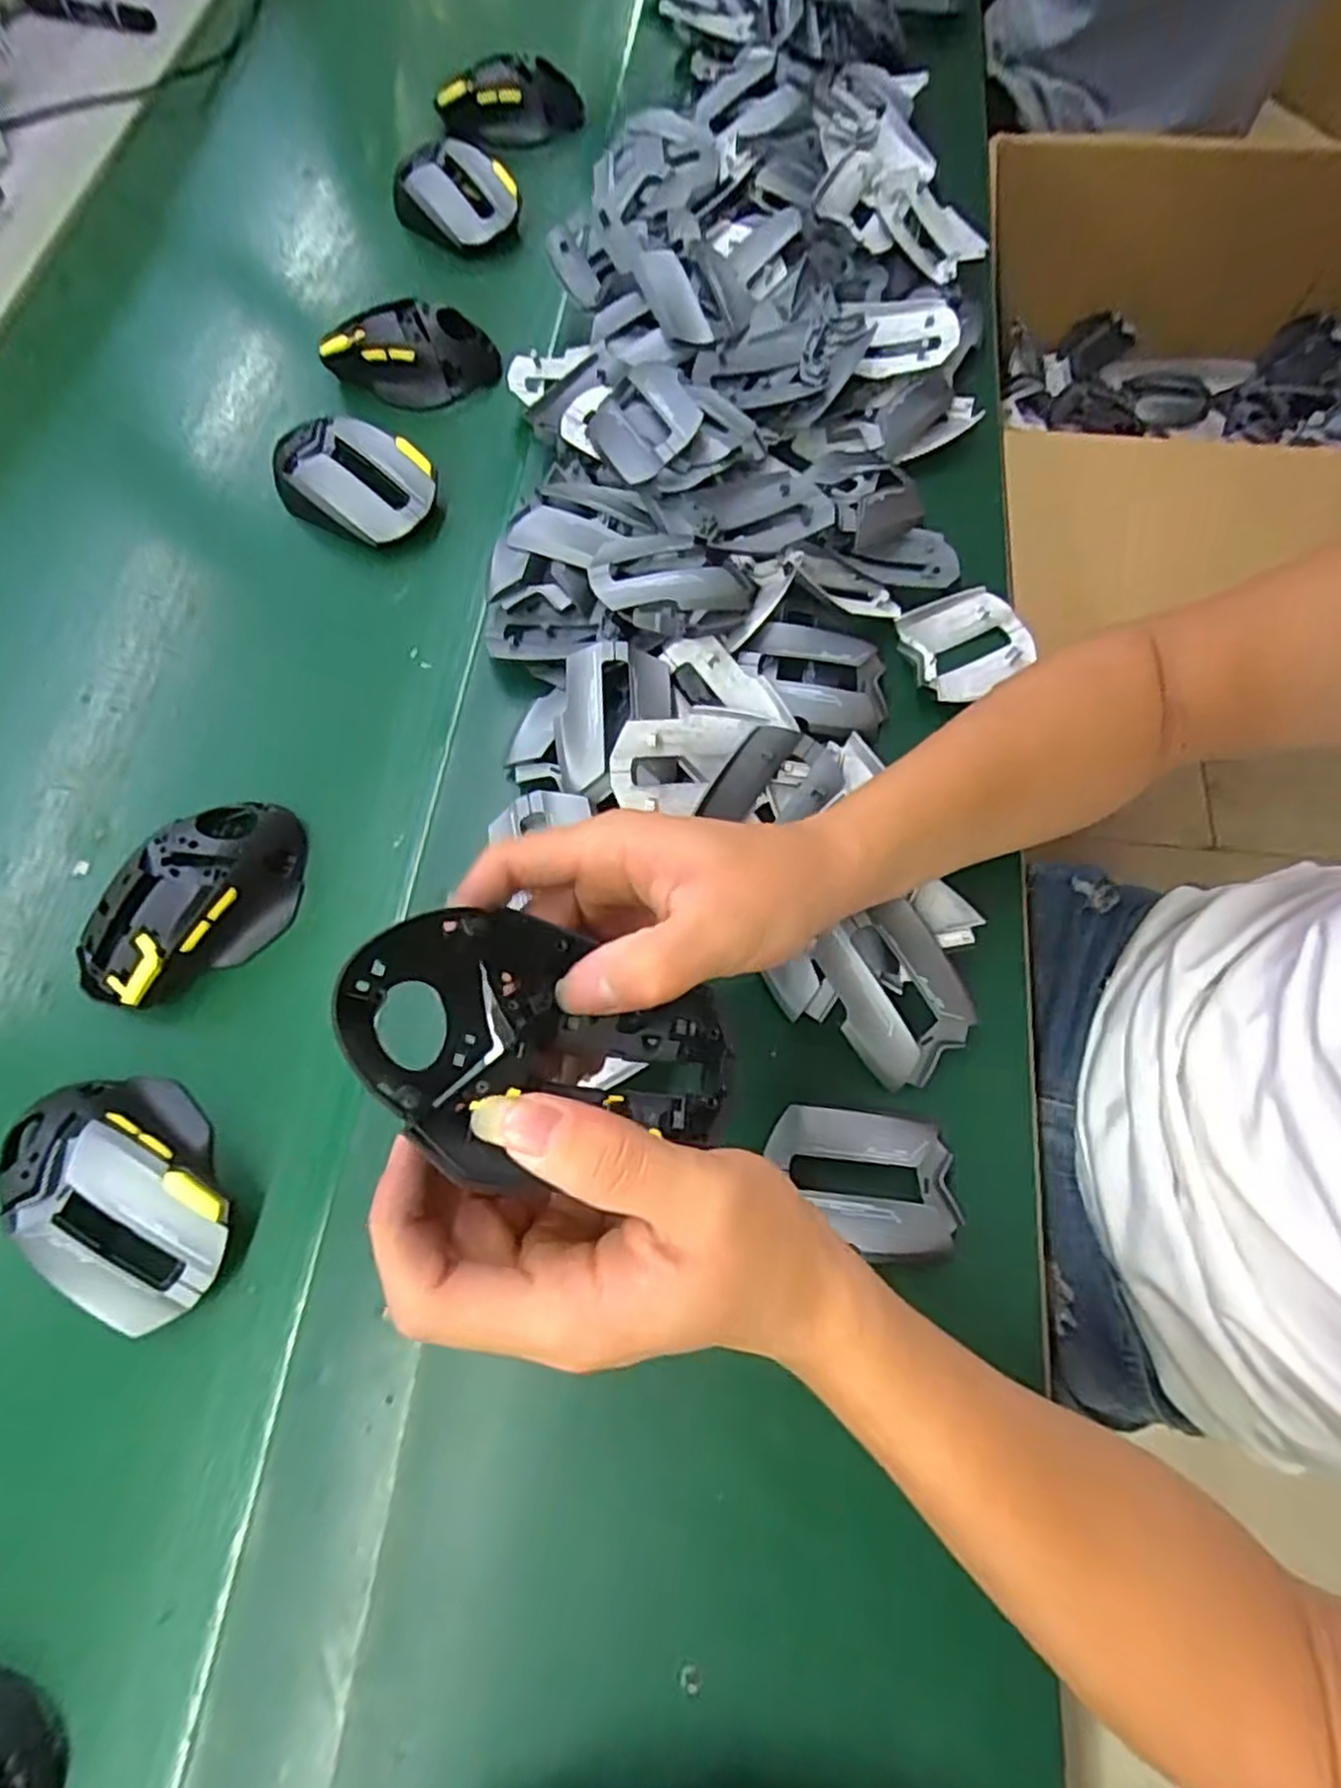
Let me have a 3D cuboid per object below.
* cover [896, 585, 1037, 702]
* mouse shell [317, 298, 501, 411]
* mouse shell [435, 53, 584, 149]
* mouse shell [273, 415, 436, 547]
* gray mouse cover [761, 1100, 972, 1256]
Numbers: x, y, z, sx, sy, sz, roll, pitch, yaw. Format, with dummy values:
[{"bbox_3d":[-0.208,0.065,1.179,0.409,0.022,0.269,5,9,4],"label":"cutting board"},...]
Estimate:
[{"bbox_3d":[0.166,-0.141,0.424,0.074,0.014,0.058,-27,70,-9],"label":"cover"},{"bbox_3d":[-0.173,-0.362,0.507,0.107,0.044,0.046,11,69,6],"label":"mouse shell"},{"bbox_3d":[-0.132,-0.646,0.614,0.114,0.052,0.034,-7,68,-2],"label":"mouse shell"},{"bbox_3d":[-0.191,-0.249,0.459,0.092,0.043,0.065,34,73,13],"label":"mouse shell"},{"bbox_3d":[0.082,0.121,0.320,0.078,0.014,0.055,5,68,3],"label":"gray mouse cover"}]

